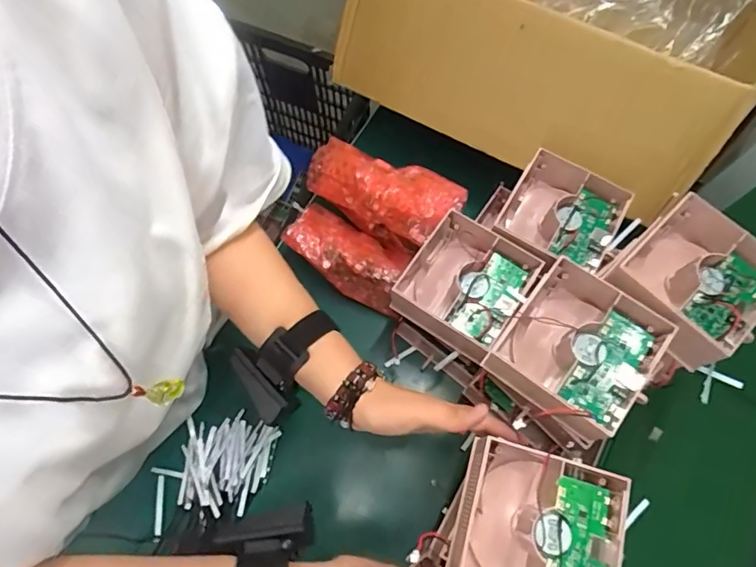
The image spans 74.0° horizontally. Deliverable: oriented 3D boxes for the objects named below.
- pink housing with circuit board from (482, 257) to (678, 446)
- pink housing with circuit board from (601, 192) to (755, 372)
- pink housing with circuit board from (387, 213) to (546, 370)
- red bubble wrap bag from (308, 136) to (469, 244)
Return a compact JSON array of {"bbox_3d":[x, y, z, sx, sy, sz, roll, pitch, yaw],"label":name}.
[{"bbox_3d":[0.152,0.061,0.406,0.103,0.071,0.118,35,76,11],"label":"pink housing with circuit board"},{"bbox_3d":[0.257,0.002,0.425,0.107,0.070,0.105,41,78,13],"label":"pink housing with circuit board"},{"bbox_3d":[0.079,0.002,0.475,0.107,0.053,0.107,34,76,11],"label":"pink housing with circuit board"},{"bbox_3d":[0.006,-0.106,0.571,0.175,0.052,0.078,28,75,9],"label":"red bubble wrap bag"}]

